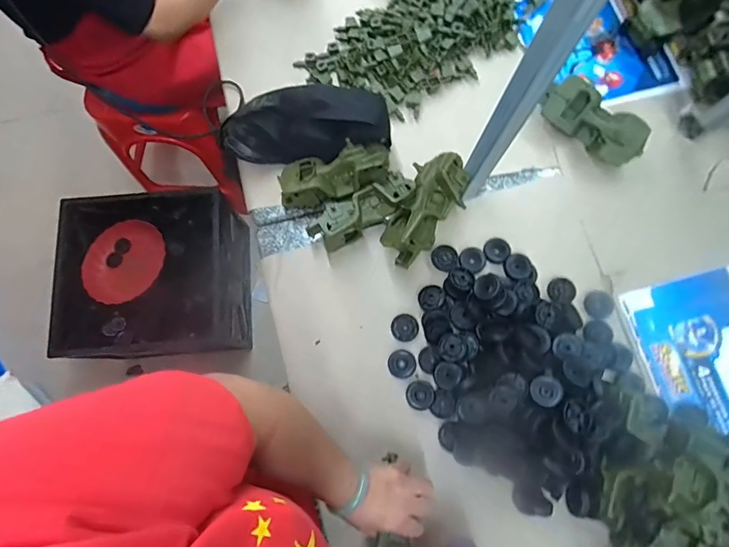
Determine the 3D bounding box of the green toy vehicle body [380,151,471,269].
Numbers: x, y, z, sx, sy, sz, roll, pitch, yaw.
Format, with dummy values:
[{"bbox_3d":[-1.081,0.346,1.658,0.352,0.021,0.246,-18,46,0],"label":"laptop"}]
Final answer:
[{"bbox_3d":[0.092,-0.096,0.601,0.085,0.055,0.174,25,78,5],"label":"green toy vehicle body"}]

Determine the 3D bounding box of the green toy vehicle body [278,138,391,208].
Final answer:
[{"bbox_3d":[-0.050,-0.158,0.652,0.185,0.080,0.072,-13,76,19],"label":"green toy vehicle body"}]

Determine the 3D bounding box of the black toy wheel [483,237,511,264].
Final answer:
[{"bbox_3d":[0.223,-0.039,0.676,0.043,0.016,0.042,0,77,0],"label":"black toy wheel"}]

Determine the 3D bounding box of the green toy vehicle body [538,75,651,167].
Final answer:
[{"bbox_3d":[0.392,-0.260,0.689,0.184,0.069,0.066,39,80,8],"label":"green toy vehicle body"}]

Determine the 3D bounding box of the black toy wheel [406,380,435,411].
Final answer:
[{"bbox_3d":[0.087,0.187,0.618,0.043,0.008,0.043,0,77,0],"label":"black toy wheel"}]

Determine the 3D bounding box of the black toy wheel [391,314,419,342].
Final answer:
[{"bbox_3d":[0.065,0.087,0.644,0.043,0.008,0.043,0,77,0],"label":"black toy wheel"}]

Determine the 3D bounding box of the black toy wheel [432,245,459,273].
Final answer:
[{"bbox_3d":[0.135,-0.027,0.667,0.045,0.013,0.044,0,77,0],"label":"black toy wheel"}]

